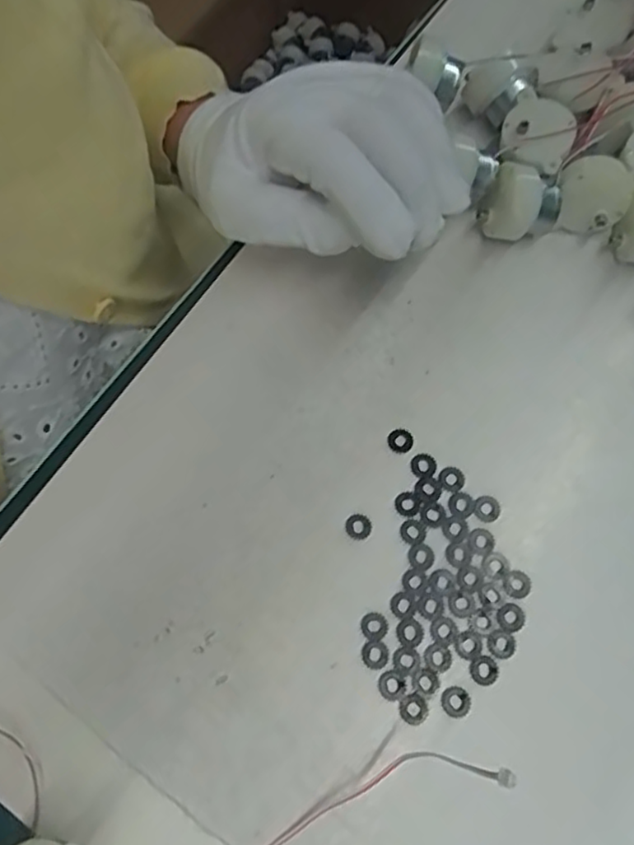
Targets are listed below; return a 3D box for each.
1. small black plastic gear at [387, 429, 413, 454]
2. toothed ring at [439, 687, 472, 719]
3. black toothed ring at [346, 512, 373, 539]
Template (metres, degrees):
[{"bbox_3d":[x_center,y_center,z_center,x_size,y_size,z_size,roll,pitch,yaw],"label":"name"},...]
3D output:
[{"bbox_3d":[0.035,0.007,0.275,0.010,0.004,0.011,0,70,1],"label":"small black plastic gear"},{"bbox_3d":[0.051,0.103,0.241,0.010,0.004,0.011,0,70,1],"label":"toothed ring"},{"bbox_3d":[0.017,0.042,0.264,0.011,0.004,0.010,0,70,1],"label":"black toothed ring"}]

